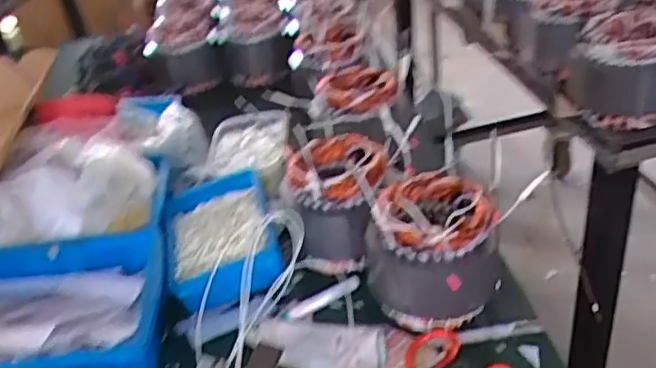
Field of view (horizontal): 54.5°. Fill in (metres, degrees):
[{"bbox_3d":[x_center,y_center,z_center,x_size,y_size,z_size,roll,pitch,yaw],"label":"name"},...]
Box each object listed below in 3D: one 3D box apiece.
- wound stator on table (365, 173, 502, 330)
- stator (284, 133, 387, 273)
[{"bbox_3d":[0.121,0.080,0.748,0.145,0.143,0.140,-4,34,6],"label":"wound stator on table"},{"bbox_3d":[0.014,0.023,0.831,0.135,0.141,0.125,2,35,15],"label":"stator"}]

